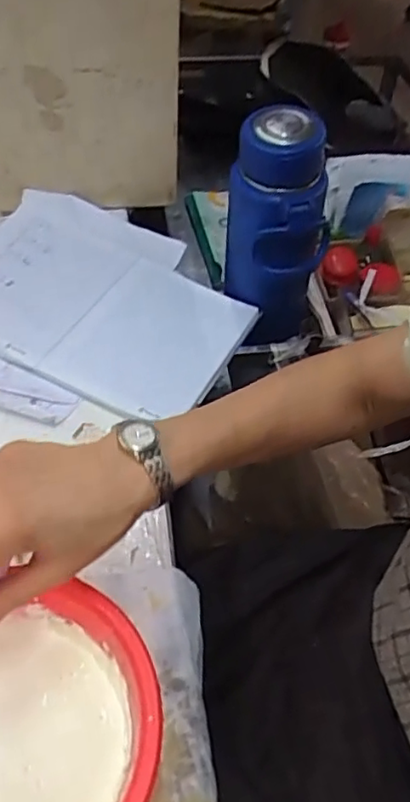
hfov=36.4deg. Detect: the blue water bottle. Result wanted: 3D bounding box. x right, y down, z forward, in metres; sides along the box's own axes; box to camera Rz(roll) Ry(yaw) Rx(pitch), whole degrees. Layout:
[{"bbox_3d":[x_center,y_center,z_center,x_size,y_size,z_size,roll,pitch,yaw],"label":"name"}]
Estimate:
[{"bbox_3d":[0.072,-0.163,0.657,0.104,0.244,0.105,9,52,2],"label":"blue water bottle"}]

